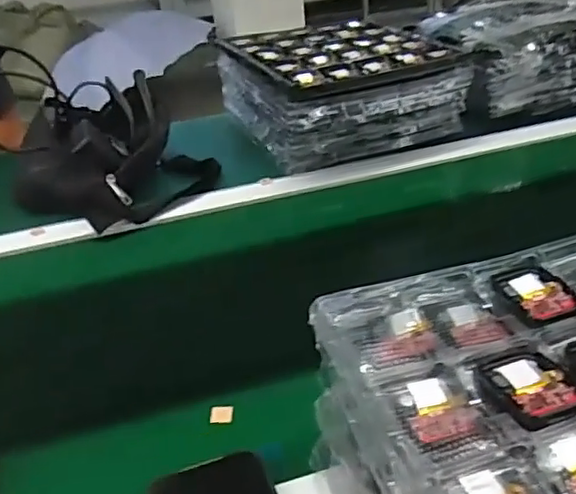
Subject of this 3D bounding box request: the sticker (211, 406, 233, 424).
[{"bbox_3d":[-0.051,0.130,0.491,0.017,0.005,0.013,0,56,-1],"label":"sticker"}]

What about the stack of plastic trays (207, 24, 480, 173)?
[{"bbox_3d":[0.070,-0.237,0.935,0.277,0.121,0.261,-17,34,-18],"label":"stack of plastic trays"}]

